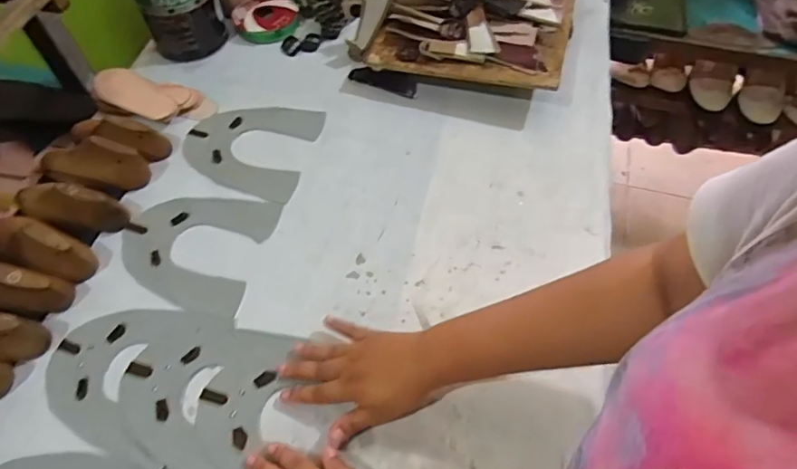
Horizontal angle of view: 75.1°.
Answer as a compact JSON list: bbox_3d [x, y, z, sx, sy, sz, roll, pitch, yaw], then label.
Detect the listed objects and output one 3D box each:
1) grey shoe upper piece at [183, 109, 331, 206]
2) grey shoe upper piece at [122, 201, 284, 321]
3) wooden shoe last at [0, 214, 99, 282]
[{"bbox_3d":[-0.192,-0.118,0.672,0.162,0.007,0.150,13,60,9],"label":"grey shoe upper piece"},{"bbox_3d":[-0.233,0.009,0.590,0.159,0.004,0.145,13,57,7],"label":"grey shoe upper piece"},{"bbox_3d":[-0.398,0.004,0.566,0.132,0.054,0.053,19,58,11],"label":"wooden shoe last"}]

